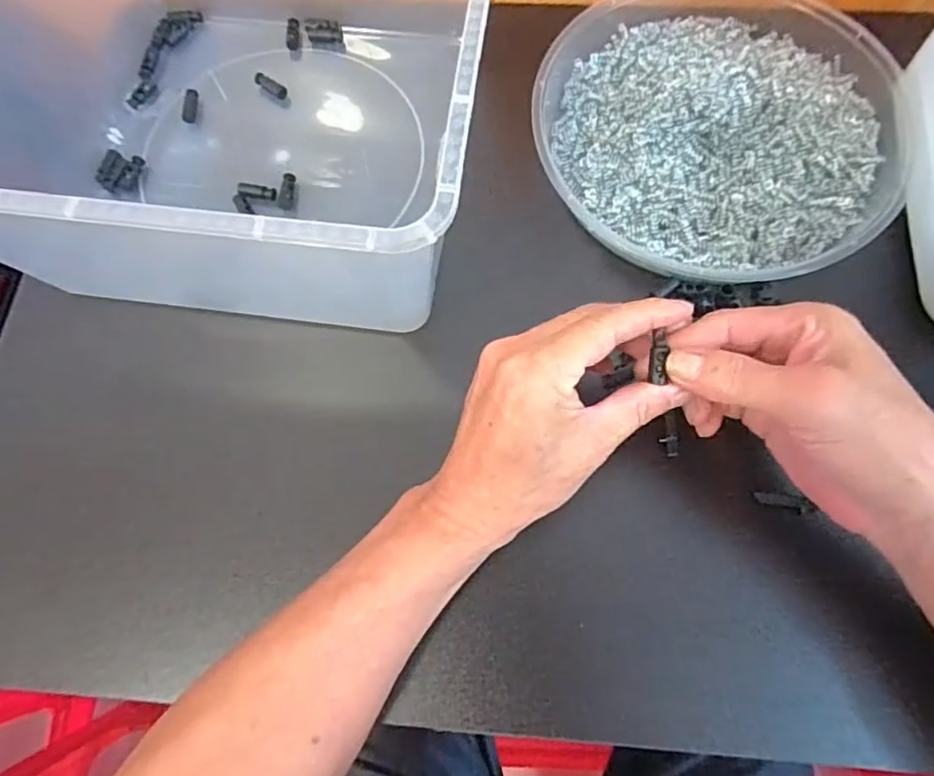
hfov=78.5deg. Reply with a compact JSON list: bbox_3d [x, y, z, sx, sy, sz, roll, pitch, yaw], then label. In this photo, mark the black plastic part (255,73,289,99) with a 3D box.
[{"bbox_3d":[-0.143,-0.220,0.416,0.027,0.006,0.010,31,76,11],"label":"black plastic part"}]

